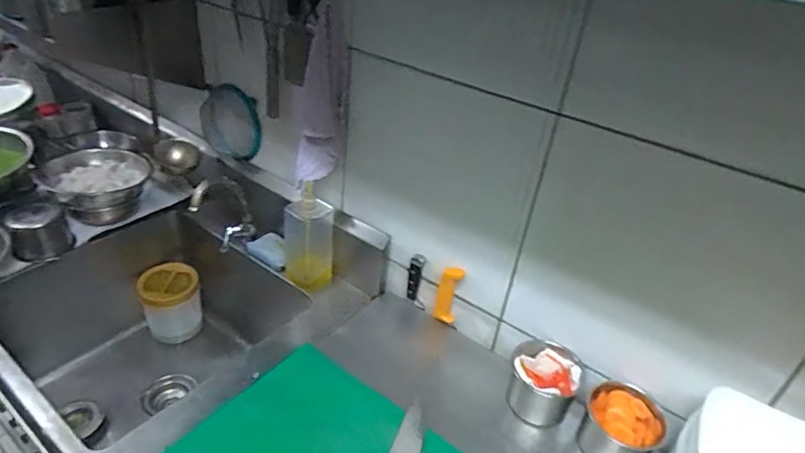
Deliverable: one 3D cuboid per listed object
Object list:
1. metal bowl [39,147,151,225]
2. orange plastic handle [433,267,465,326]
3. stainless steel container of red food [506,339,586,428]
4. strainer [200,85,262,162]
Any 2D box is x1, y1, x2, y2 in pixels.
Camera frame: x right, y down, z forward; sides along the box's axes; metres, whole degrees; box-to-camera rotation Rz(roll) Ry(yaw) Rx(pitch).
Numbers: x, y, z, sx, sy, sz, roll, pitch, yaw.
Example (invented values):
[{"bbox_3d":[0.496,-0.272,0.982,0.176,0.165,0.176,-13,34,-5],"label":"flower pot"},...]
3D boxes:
[{"bbox_3d":[-0.799,-0.107,1.351,0.233,0.106,0.255,-16,39,-29],"label":"metal bowl"},{"bbox_3d":[0.096,0.147,1.073,0.046,0.148,0.017,25,38,26],"label":"orange plastic handle"},{"bbox_3d":[0.253,0.294,0.931,0.118,0.117,0.125,4,34,-3],"label":"stainless steel container of red food"},{"bbox_3d":[-0.449,-0.271,1.339,0.058,0.212,0.227,-24,44,-38],"label":"strainer"}]

